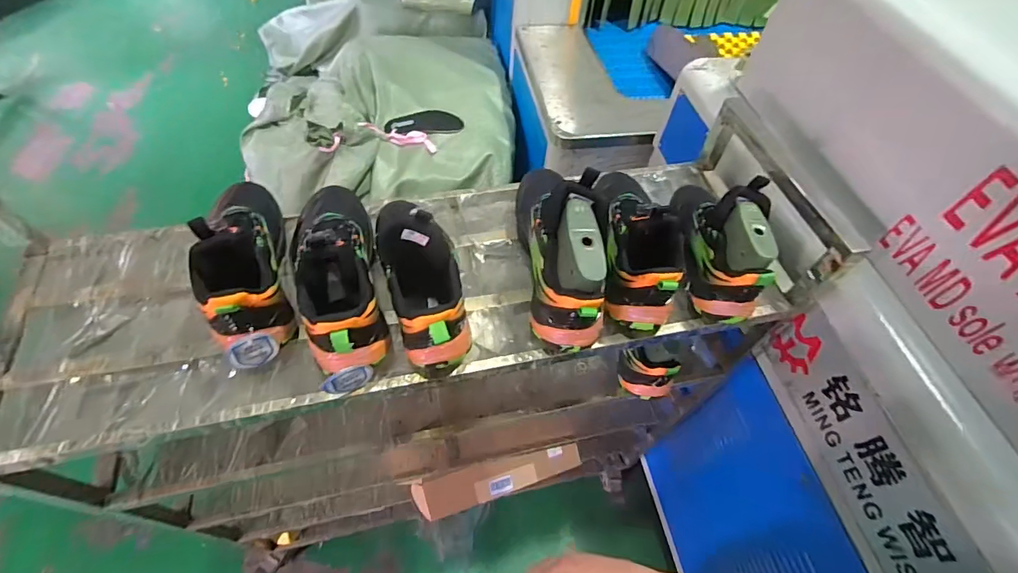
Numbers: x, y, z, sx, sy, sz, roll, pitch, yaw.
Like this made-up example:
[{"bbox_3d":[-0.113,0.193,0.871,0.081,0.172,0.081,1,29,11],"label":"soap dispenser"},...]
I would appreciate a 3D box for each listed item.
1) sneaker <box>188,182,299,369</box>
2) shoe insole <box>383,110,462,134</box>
[{"bbox_3d":[-0.314,-0.037,0.549,0.079,0.132,0.260,-15,58,-14],"label":"sneaker"},{"bbox_3d":[-0.239,-0.458,1.303,0.205,0.015,0.099,-16,61,-18],"label":"shoe insole"}]

